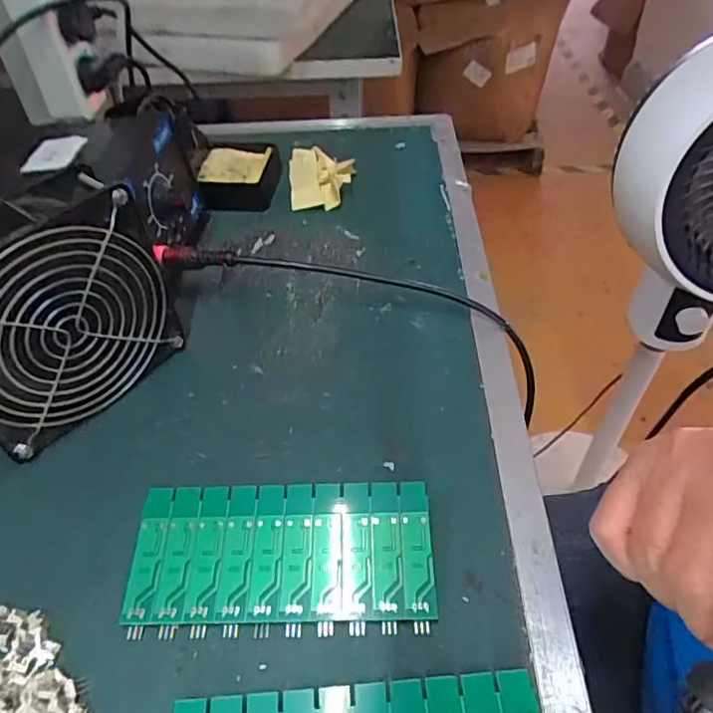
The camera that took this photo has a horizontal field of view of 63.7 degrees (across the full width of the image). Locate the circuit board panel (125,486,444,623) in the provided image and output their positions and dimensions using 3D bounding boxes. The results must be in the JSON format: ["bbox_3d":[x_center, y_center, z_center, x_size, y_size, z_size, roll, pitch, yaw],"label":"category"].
[{"bbox_3d":[-0.034,0.090,0.269,0.137,0.014,0.060,-1,46,1],"label":"circuit board panel"}]

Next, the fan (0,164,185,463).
[{"bbox_3d":[-0.164,-0.022,0.309,0.045,0.120,0.120,31,56,28],"label":"fan"}]

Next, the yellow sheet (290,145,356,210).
[{"bbox_3d":[-0.030,-0.153,0.489,0.054,0.024,0.065,-2,43,3],"label":"yellow sheet"}]

